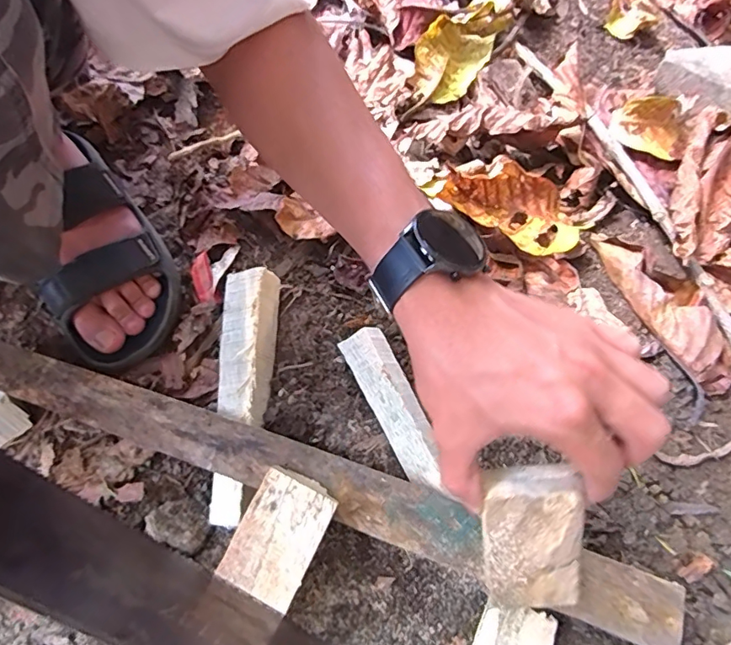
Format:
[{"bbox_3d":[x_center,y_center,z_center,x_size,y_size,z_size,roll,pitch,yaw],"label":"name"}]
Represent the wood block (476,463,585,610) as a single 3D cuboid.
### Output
[{"bbox_3d":[0.096,0.129,0.296,0.055,0.097,0.022,-8,26,5],"label":"wood block"}]

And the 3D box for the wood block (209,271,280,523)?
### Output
[{"bbox_3d":[-0.103,0.052,0.418,0.044,0.019,0.213,1,64,-3],"label":"wood block"}]

